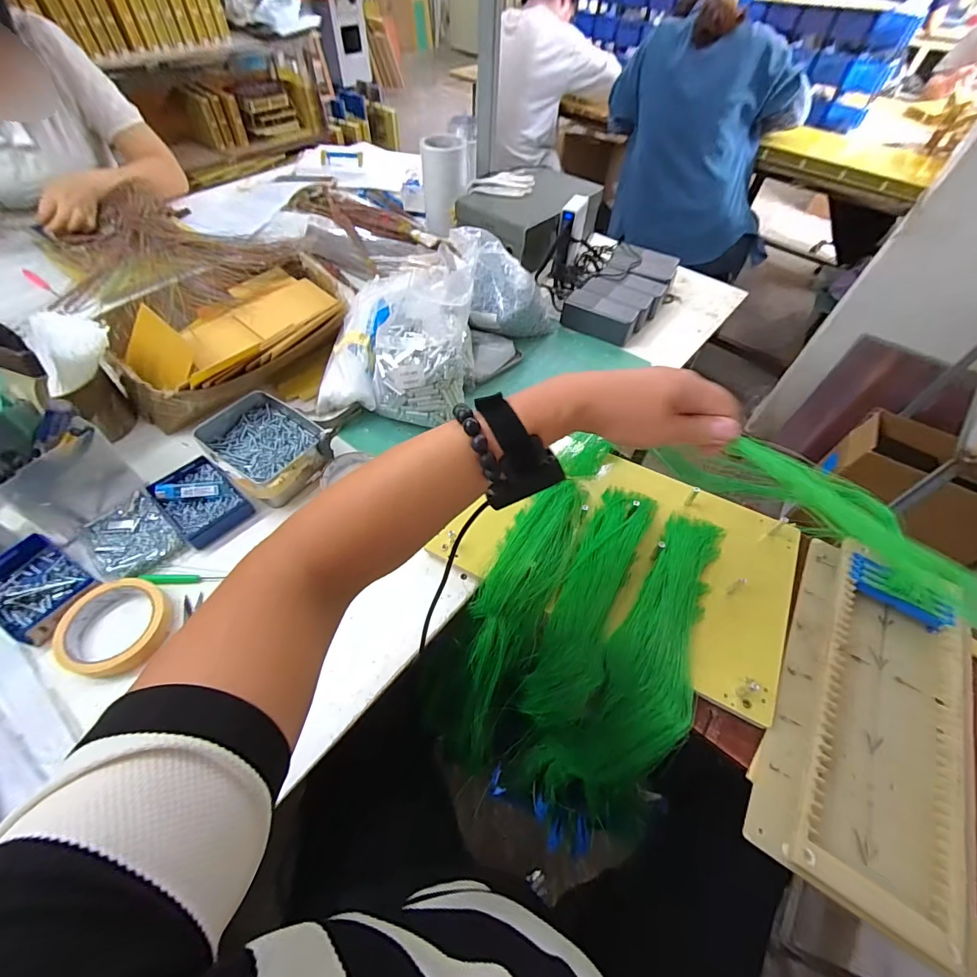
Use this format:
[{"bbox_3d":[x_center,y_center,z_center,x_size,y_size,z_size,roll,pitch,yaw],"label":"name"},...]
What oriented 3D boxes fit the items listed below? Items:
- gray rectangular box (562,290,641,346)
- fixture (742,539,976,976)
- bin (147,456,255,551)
[{"bbox_3d":[0.201,-0.308,0.771,0.130,0.046,0.055,28,58,16],"label":"gray rectangular box"},{"bbox_3d":[0.364,0.206,0.403,0.150,0.033,0.331,29,59,17],"label":"fixture"},{"bbox_3d":[-0.364,0.015,0.544,0.111,0.026,0.076,38,61,21],"label":"bin"}]

